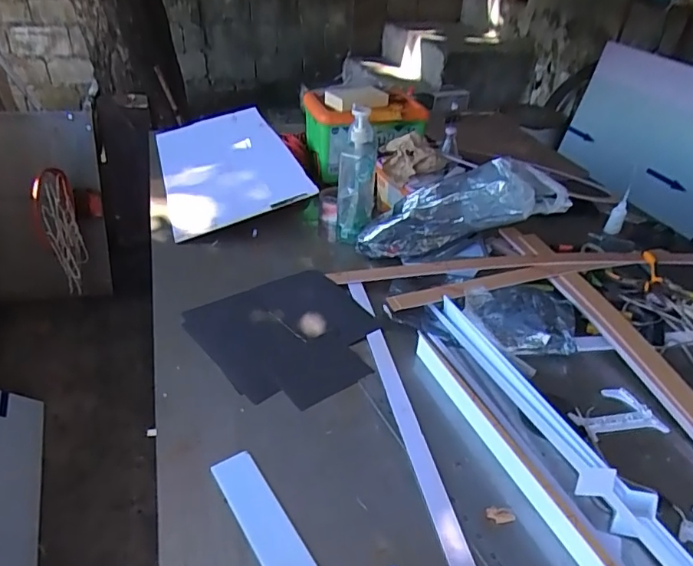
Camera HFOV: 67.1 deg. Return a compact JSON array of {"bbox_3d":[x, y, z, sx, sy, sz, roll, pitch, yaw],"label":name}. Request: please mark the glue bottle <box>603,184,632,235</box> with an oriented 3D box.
[{"bbox_3d":[0.643,-0.170,1.227,0.032,0.116,0.024,25,13,30],"label":"glue bottle"}]

